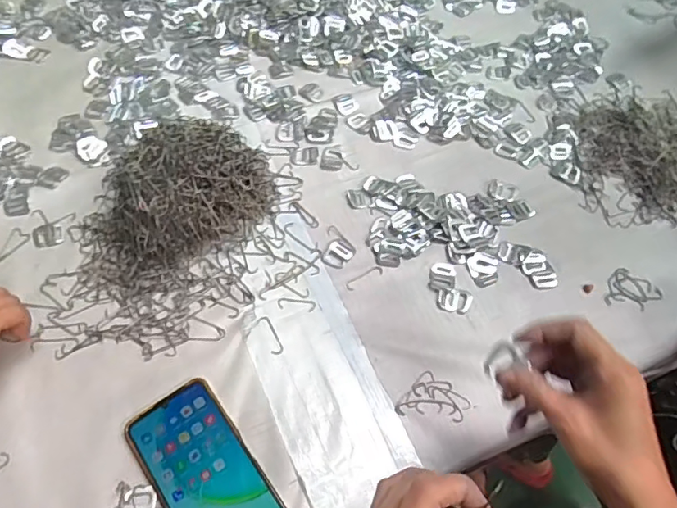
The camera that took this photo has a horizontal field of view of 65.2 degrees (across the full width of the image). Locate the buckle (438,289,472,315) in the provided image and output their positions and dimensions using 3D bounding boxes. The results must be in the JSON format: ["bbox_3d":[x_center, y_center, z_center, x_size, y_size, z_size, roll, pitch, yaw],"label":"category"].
[{"bbox_3d":[0.119,0.047,0.539,0.033,0.004,0.026,12,58,6],"label":"buckle"}]

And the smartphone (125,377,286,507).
[{"bbox_3d":[-0.106,0.186,0.435,0.077,0.011,0.165,-32,63,-19],"label":"smartphone"}]

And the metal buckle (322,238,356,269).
[{"bbox_3d":[0.001,-0.002,0.560,0.028,0.004,0.034,32,62,17],"label":"metal buckle"}]

